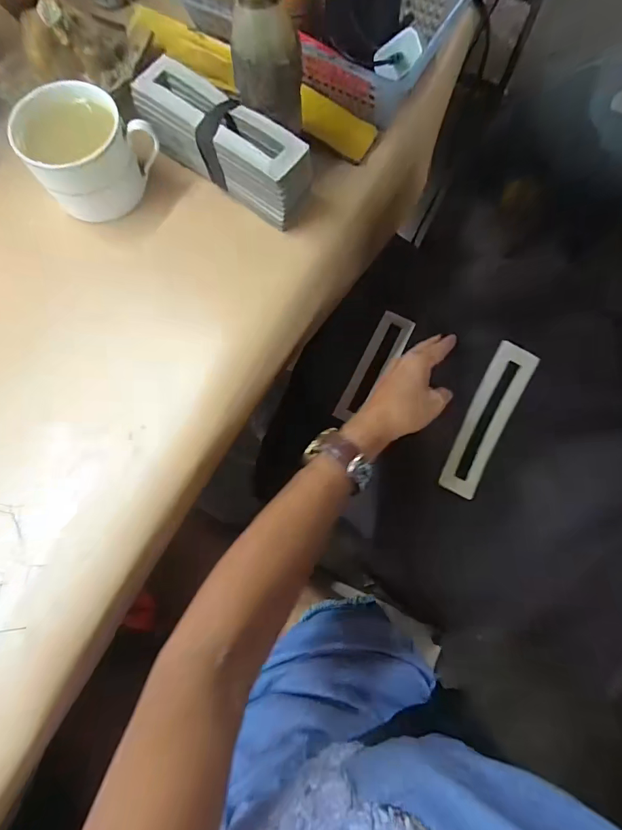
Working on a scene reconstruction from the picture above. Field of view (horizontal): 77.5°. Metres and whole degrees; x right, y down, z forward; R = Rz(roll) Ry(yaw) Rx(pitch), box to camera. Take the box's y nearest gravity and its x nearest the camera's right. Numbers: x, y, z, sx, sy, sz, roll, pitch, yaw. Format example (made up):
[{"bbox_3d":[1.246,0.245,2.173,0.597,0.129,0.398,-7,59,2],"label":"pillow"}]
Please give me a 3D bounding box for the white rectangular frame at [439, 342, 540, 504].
[{"bbox_3d":[0.178,0.007,0.386,0.047,0.008,0.158,28,86,-12],"label":"white rectangular frame"}]

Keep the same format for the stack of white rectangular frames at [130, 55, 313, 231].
[{"bbox_3d":[-0.074,-0.231,0.332,0.160,0.057,0.047,35,78,8],"label":"stack of white rectangular frames"}]

